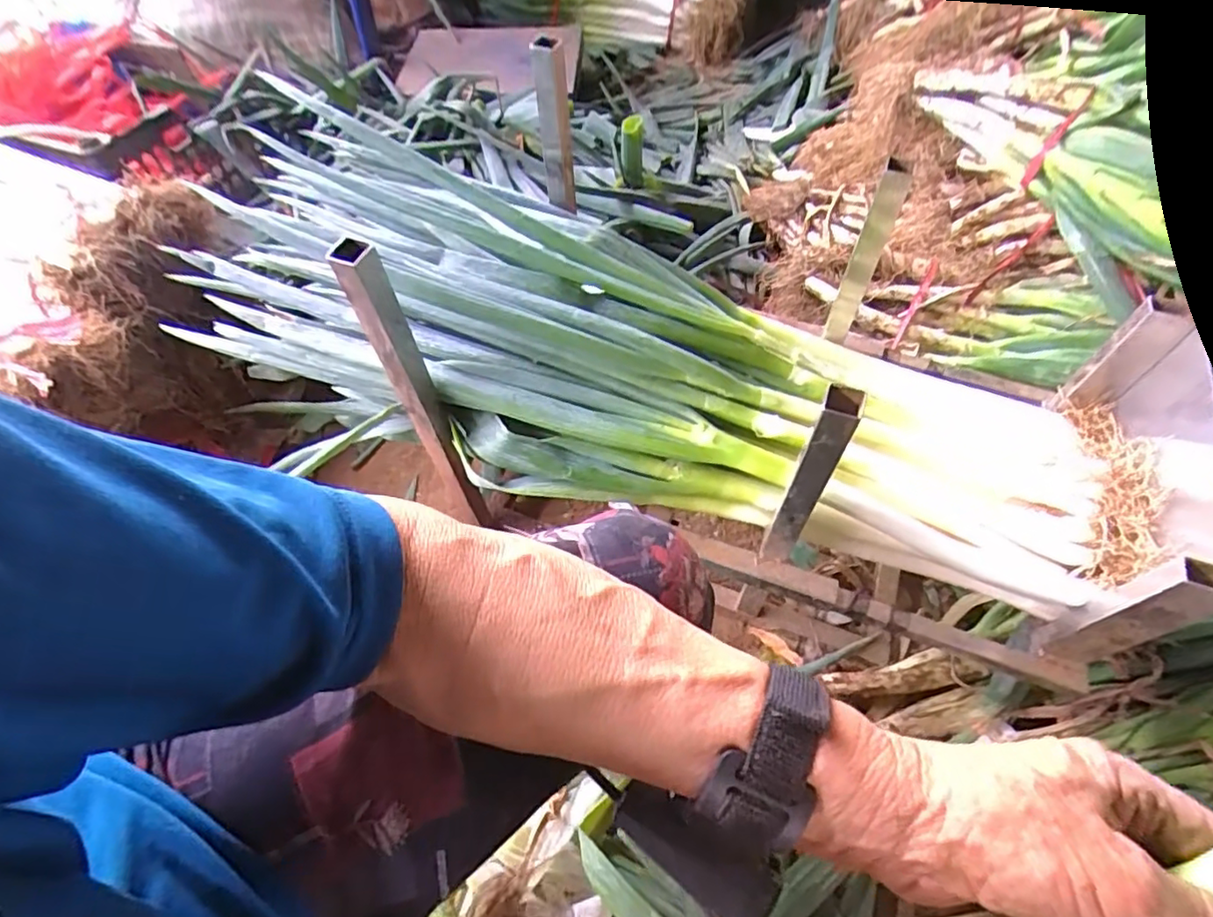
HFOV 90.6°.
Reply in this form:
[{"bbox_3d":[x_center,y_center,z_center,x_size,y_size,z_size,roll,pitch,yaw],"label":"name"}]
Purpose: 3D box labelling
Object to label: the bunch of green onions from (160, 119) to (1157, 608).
[{"bbox_3d":[0.039,-0.102,0.580,0.899,0.196,0.275,13,60,11],"label":"bunch of green onions"}]

